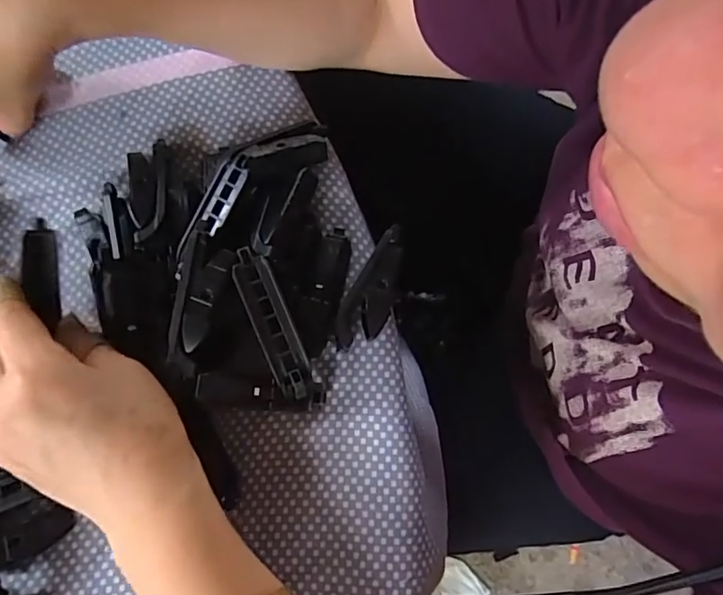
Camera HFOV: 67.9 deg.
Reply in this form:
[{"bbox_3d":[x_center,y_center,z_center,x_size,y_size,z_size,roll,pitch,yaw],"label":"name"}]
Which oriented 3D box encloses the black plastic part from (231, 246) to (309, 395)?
[{"bbox_3d":[-0.043,0.012,0.258,0.018,0.007,0.074,-22,91,-3],"label":"black plastic part"}]

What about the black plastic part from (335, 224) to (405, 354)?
[{"bbox_3d":[0.007,-0.005,0.289,0.024,0.015,0.071,21,79,5],"label":"black plastic part"}]

